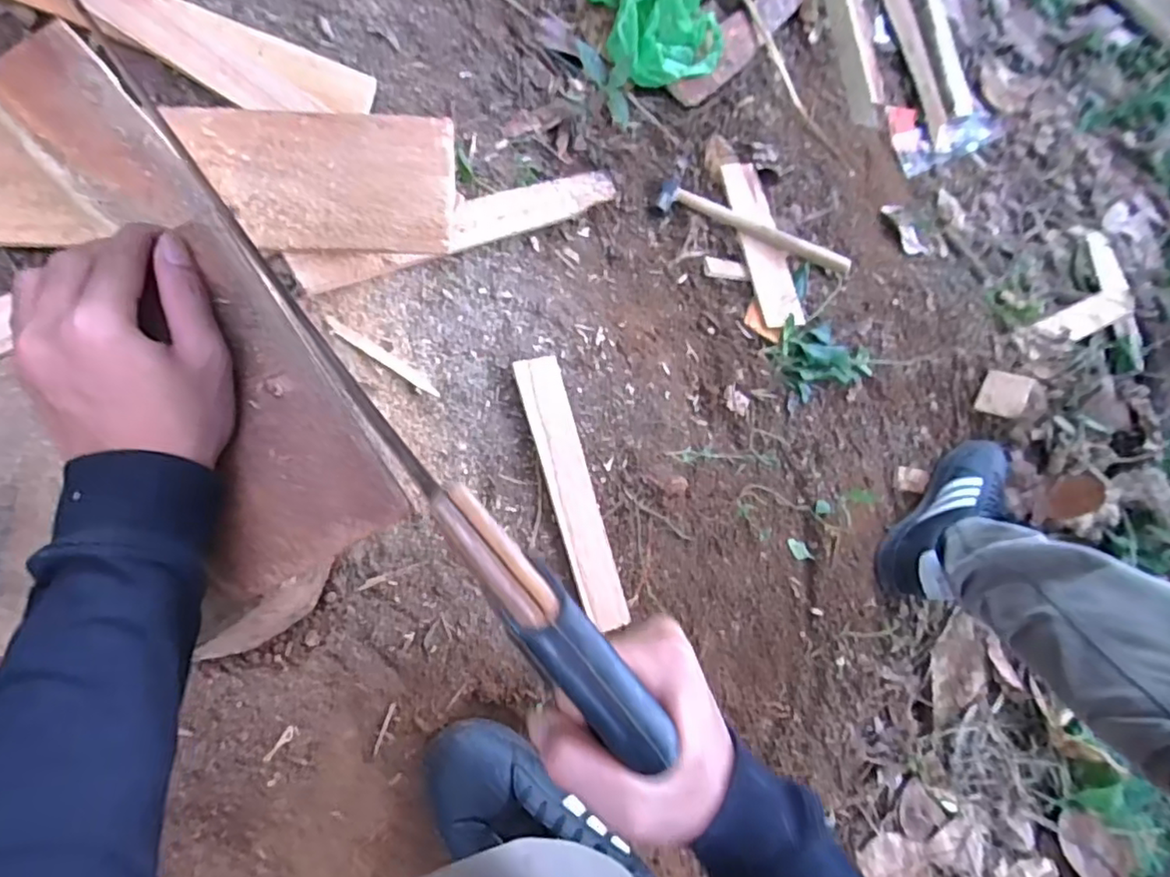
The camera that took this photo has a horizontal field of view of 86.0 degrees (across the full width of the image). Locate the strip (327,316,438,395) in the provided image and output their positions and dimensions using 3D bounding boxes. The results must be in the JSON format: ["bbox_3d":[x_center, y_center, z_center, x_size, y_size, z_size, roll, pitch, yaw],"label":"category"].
[{"bbox_3d":[-0.162,-0.064,0.506,0.101,0.004,0.009,35,82,-15],"label":"strip"}]

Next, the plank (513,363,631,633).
[{"bbox_3d":[-0.010,0.050,0.551,0.040,0.006,0.243,-17,95,-15],"label":"plank"}]

